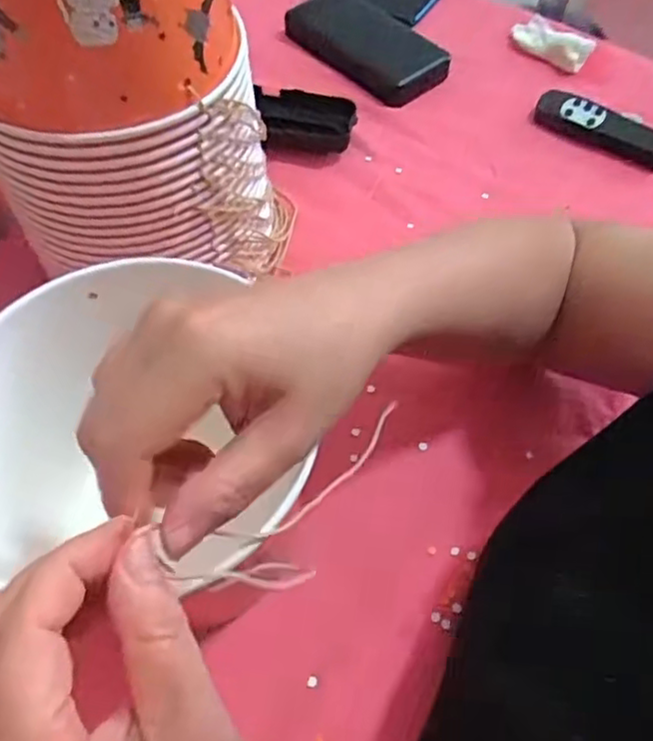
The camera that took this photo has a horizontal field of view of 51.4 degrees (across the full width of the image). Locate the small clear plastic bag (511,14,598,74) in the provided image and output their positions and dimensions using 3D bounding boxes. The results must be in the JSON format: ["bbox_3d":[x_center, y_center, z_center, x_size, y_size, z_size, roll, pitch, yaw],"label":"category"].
[{"bbox_3d":[0.213,-0.309,0.638,0.039,0.017,0.075,-38,64,-21],"label":"small clear plastic bag"}]

